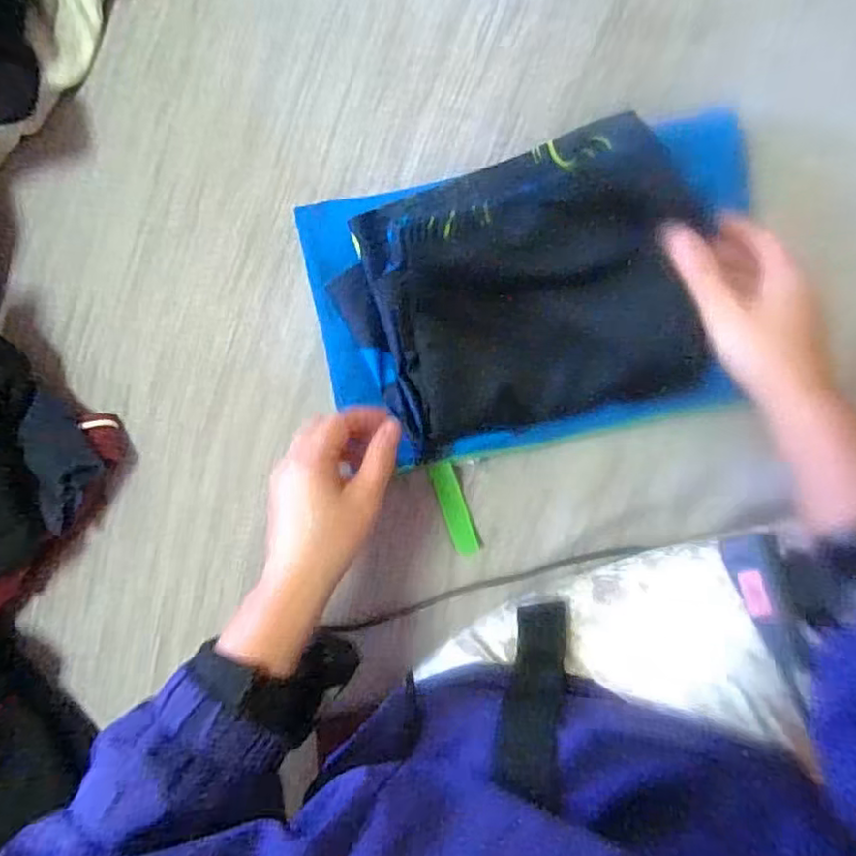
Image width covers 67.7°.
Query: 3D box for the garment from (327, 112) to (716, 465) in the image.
[{"bbox_3d":[0.062,-0.092,0.427,0.233,0.044,0.178,-19,92,8],"label":"garment"}]

